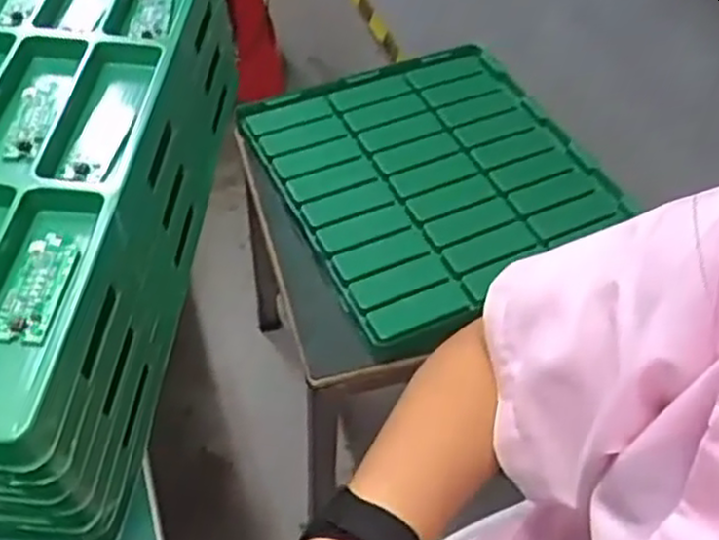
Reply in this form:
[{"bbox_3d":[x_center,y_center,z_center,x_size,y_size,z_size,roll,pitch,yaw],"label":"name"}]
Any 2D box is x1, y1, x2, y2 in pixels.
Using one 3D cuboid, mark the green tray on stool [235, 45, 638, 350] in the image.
[{"bbox_3d":[0.095,-0.120,0.918,0.366,0.027,0.375,-22,56,-20],"label":"green tray on stool"}]

